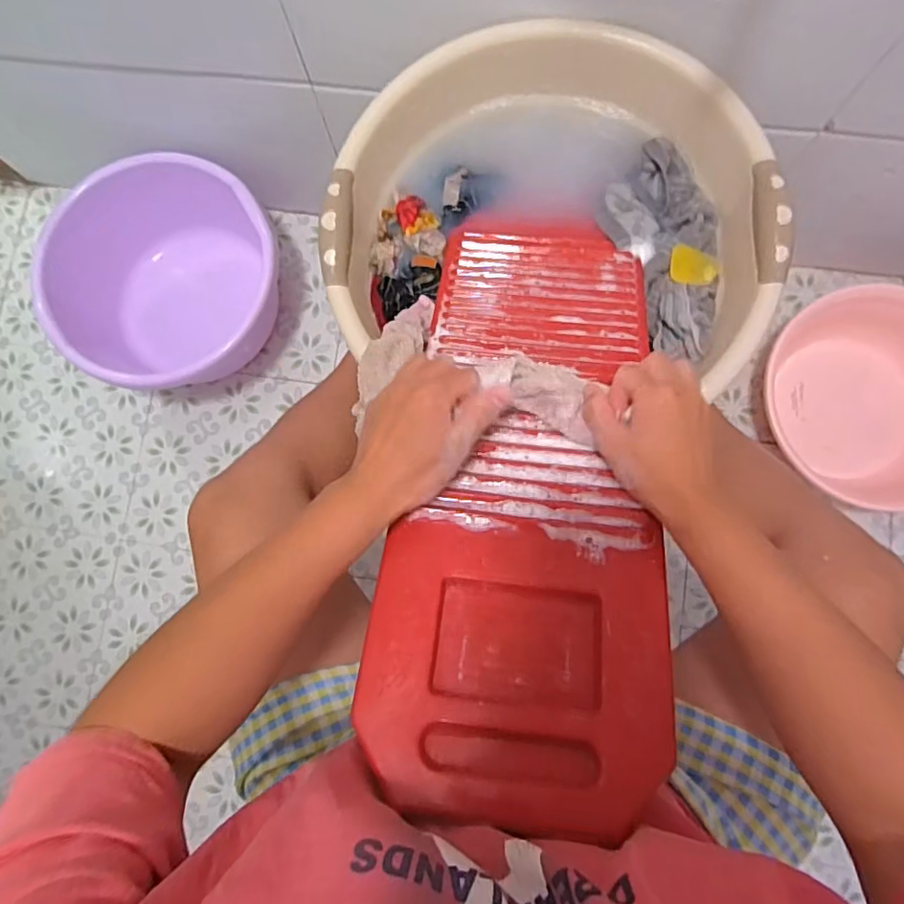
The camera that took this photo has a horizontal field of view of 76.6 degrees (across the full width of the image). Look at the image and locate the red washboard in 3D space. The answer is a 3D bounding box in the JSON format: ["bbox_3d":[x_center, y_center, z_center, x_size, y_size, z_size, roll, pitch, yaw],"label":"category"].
[{"bbox_3d":[0.063,-0.014,0.460,0.191,0.020,0.533,6,59,3],"label":"red washboard"}]

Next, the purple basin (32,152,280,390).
[{"bbox_3d":[-0.452,-0.261,0.908,0.291,0.164,0.334,35,86,6],"label":"purple basin"}]

